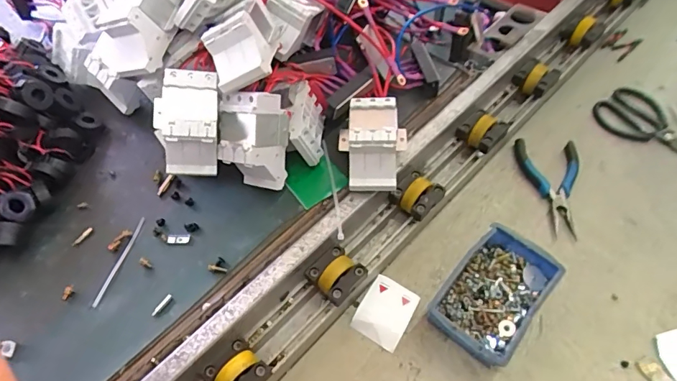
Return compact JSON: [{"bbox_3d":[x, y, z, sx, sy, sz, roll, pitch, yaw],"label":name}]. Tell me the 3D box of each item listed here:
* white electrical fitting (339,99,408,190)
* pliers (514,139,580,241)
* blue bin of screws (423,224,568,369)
[{"bbox_3d":[0.040,-0.052,0.521,0.078,0.063,0.098,1,56,5],"label":"white electrical fitting"},{"bbox_3d":[0.289,-0.008,0.597,0.085,0.020,0.140,3,56,6],"label":"pliers"},{"bbox_3d":[0.175,0.118,0.502,0.095,0.053,0.145,34,65,23],"label":"blue bin of screws"}]

